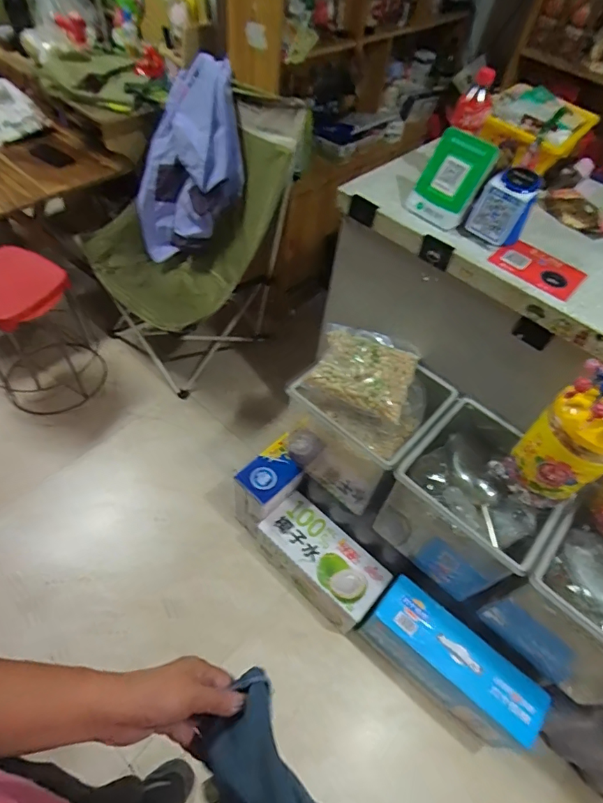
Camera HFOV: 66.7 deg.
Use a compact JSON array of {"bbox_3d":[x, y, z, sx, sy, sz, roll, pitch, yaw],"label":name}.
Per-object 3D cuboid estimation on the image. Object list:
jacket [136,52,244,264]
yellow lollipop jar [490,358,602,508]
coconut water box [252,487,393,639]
[{"bbox_3d":[-0.376,-0.763,1.539,0.228,0.667,0.283,-4,50,-40],"label":"jacket"},{"bbox_3d":[0.499,0.063,0.813,0.144,0.318,0.132,4,52,-5],"label":"yellow lollipop jar"},{"bbox_3d":[0.051,0.453,1.308,0.364,0.170,0.170,37,57,20],"label":"coconut water box"}]

